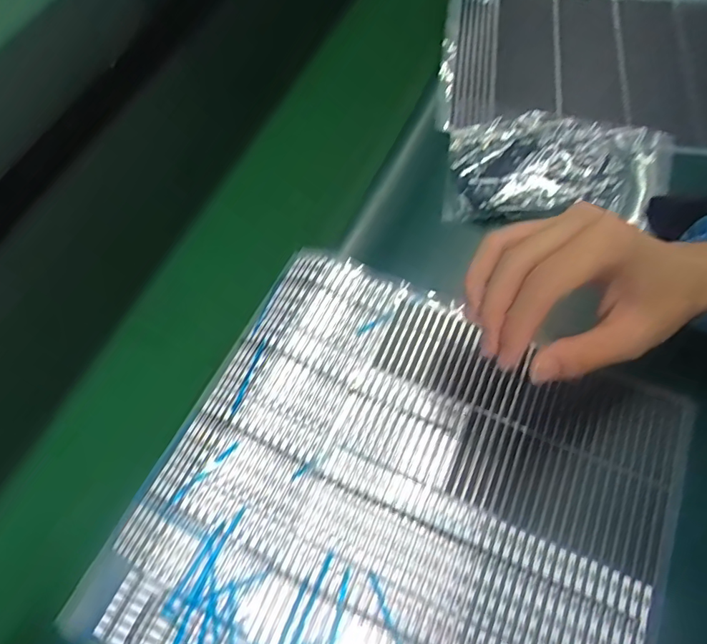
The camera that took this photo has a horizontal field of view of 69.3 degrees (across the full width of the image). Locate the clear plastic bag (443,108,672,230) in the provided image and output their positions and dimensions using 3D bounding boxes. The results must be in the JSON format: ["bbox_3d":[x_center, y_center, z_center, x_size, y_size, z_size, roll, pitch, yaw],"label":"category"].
[{"bbox_3d":[0.178,-0.132,0.445,0.186,0.018,0.117,7,64,5],"label":"clear plastic bag"}]

